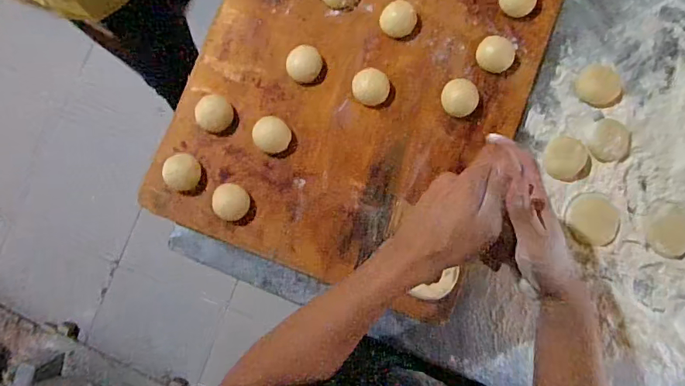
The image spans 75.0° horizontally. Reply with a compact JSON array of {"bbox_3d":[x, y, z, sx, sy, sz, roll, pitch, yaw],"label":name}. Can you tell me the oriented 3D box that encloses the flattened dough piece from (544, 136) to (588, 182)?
[{"bbox_3d":[0.280,-0.042,0.564,0.046,0.021,0.053,16,83,4],"label":"flattened dough piece"}]

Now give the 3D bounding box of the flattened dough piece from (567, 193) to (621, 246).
[{"bbox_3d":[0.315,0.031,0.556,0.057,0.004,0.063,-40,82,-4],"label":"flattened dough piece"}]

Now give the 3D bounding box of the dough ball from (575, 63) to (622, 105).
[{"bbox_3d":[0.330,-0.140,0.573,0.056,0.011,0.051,0,82,2],"label":"dough ball"}]

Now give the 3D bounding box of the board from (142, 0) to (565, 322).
[{"bbox_3d":[0.035,-0.182,0.586,0.428,0.030,0.592,21,83,5],"label":"board"}]

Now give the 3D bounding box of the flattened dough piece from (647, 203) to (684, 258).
[{"bbox_3d":[0.408,0.046,0.549,0.059,0.007,0.064,0,82,2],"label":"flattened dough piece"}]

